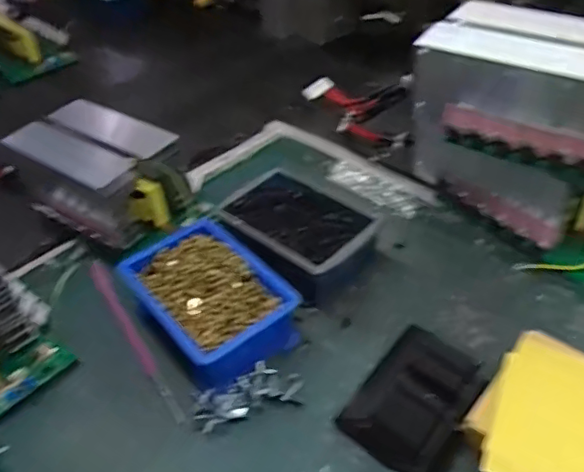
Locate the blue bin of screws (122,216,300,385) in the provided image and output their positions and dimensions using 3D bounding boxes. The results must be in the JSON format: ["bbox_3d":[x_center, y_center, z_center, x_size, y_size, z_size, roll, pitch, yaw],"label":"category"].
[{"bbox_3d":[-0.072,0.053,0.509,0.103,0.044,0.153,-33,49,-24],"label":"blue bin of screws"}]

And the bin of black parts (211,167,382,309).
[{"bbox_3d":[0.003,0.000,0.566,0.108,0.051,0.147,-37,51,-27],"label":"bin of black parts"}]

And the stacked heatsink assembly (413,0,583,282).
[{"bbox_3d":[0.228,-0.092,0.546,0.129,0.183,0.216,-34,49,-24],"label":"stacked heatsink assembly"}]

